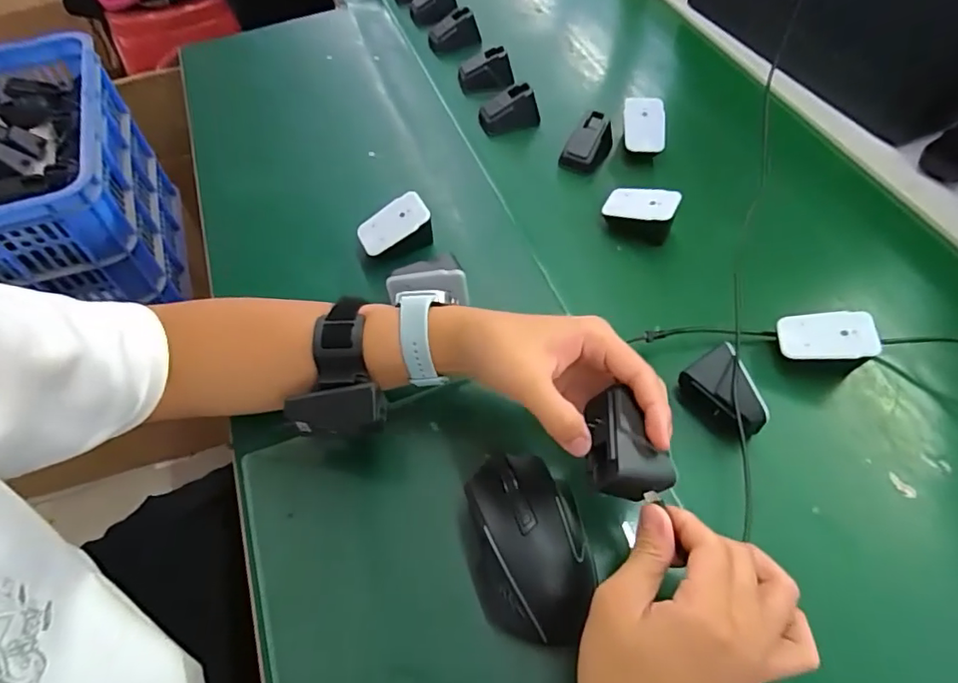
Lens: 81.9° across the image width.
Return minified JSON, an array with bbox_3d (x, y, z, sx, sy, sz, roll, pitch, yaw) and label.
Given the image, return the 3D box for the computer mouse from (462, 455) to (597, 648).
[{"bbox_3d":[0.030,0.136,0.370,0.078,0.056,0.123,-10,58,-5],"label":"computer mouse"}]

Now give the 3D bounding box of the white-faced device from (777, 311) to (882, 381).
[{"bbox_3d":[0.285,0.001,0.454,0.073,0.043,0.045,2,58,3],"label":"white-faced device"}]

